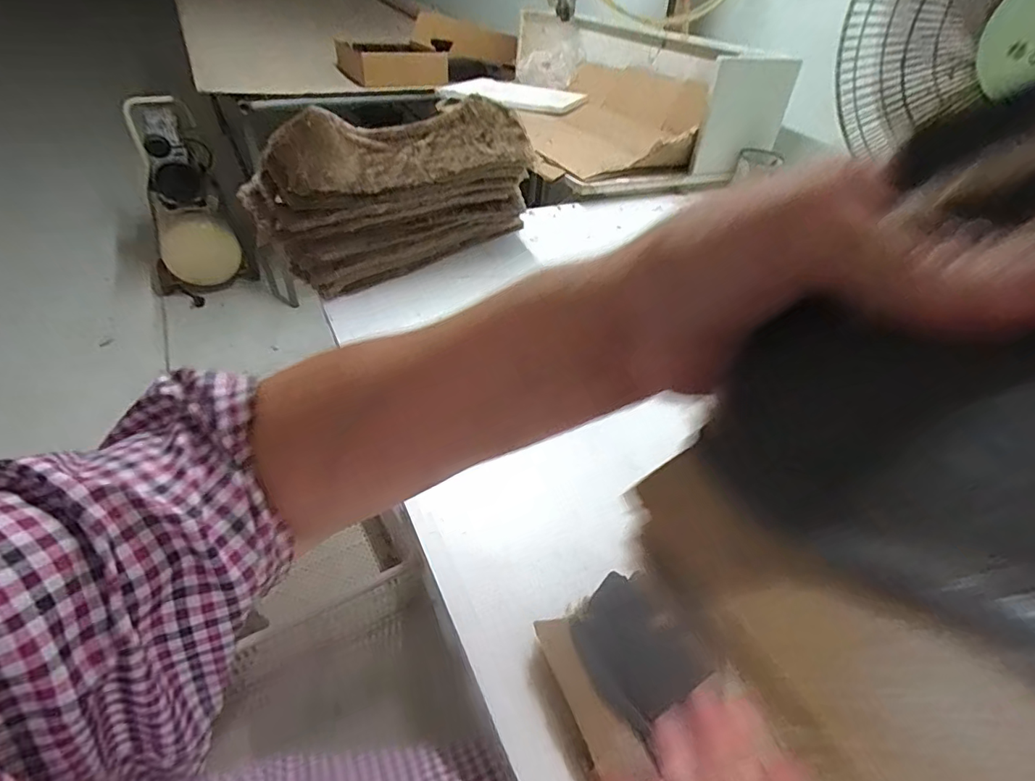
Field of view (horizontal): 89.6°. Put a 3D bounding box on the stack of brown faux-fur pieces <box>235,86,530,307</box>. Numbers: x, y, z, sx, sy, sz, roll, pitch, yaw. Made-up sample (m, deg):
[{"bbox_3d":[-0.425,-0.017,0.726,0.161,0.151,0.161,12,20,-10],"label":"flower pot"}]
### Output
[{"bbox_3d":[-0.159,-0.265,0.721,0.384,0.173,0.139,-20,52,-25],"label":"stack of brown faux-fur pieces"}]

